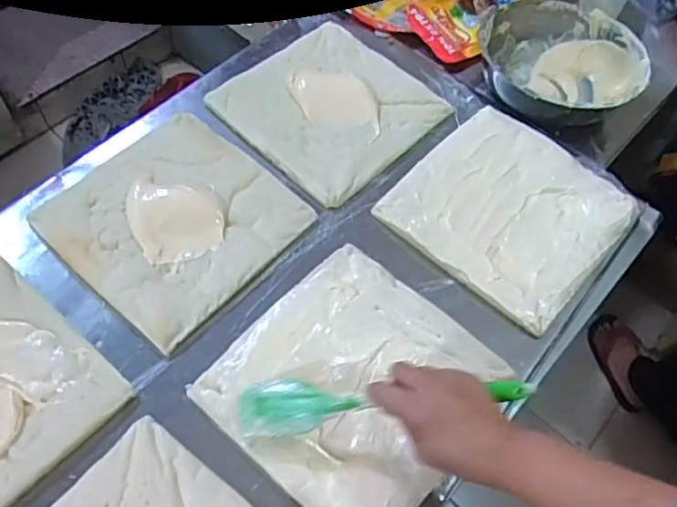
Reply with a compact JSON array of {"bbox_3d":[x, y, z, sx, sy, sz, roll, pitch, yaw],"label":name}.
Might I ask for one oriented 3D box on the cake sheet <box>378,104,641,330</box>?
[{"bbox_3d":[0.222,-0.059,0.752,0.252,0.021,0.253,39,67,20],"label":"cake sheet"}]

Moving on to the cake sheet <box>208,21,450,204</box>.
[{"bbox_3d":[-0.014,-0.218,0.838,0.249,0.022,0.266,-40,68,-21],"label":"cake sheet"}]

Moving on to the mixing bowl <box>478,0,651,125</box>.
[{"bbox_3d":[0.354,-0.302,0.963,0.254,0.096,0.260,0,60,0],"label":"mixing bowl"}]

